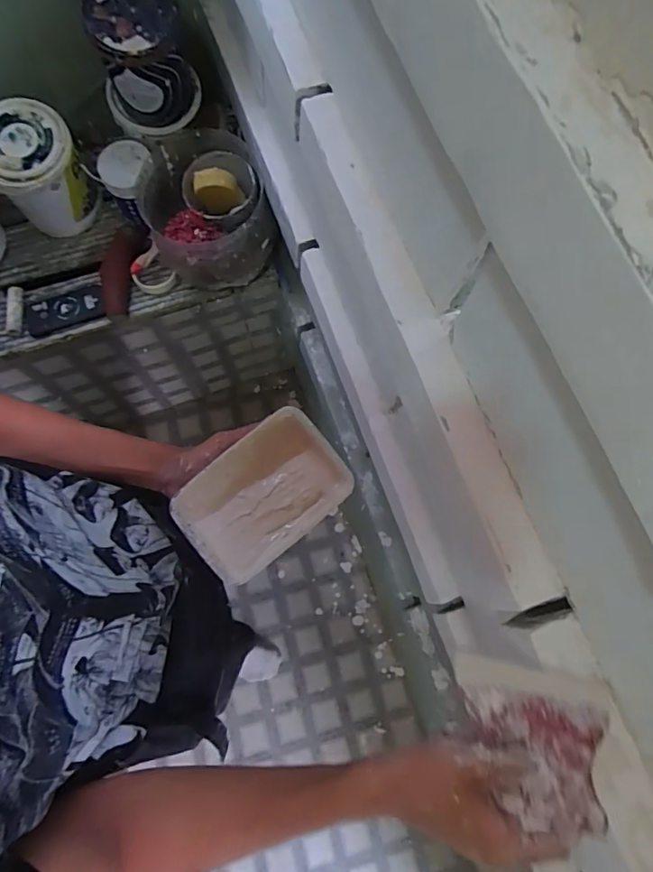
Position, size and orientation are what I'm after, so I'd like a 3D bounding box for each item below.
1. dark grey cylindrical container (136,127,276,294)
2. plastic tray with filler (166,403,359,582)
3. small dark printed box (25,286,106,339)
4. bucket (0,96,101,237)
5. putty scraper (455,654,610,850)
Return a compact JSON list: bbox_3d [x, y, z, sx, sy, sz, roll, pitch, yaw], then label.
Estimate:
[{"bbox_3d":[-0.235,-0.436,1.032,0.221,0.203,0.239,1,74,-2],"label":"dark grey cylindrical container"},{"bbox_3d":[-0.064,0.062,0.534,0.169,0.045,0.111,-39,79,-10],"label":"plastic tray with filler"},{"bbox_3d":[-0.549,-0.261,1.082,0.158,0.012,0.083,-16,75,-7],"label":"small dark printed box"},{"bbox_3d":[-0.574,-0.523,1.050,0.173,0.218,0.165,1,74,-2],"label":"bucket"},{"bbox_3d":[0.163,0.232,0.391,0.118,0.017,0.110,7,49,4],"label":"putty scraper"}]

